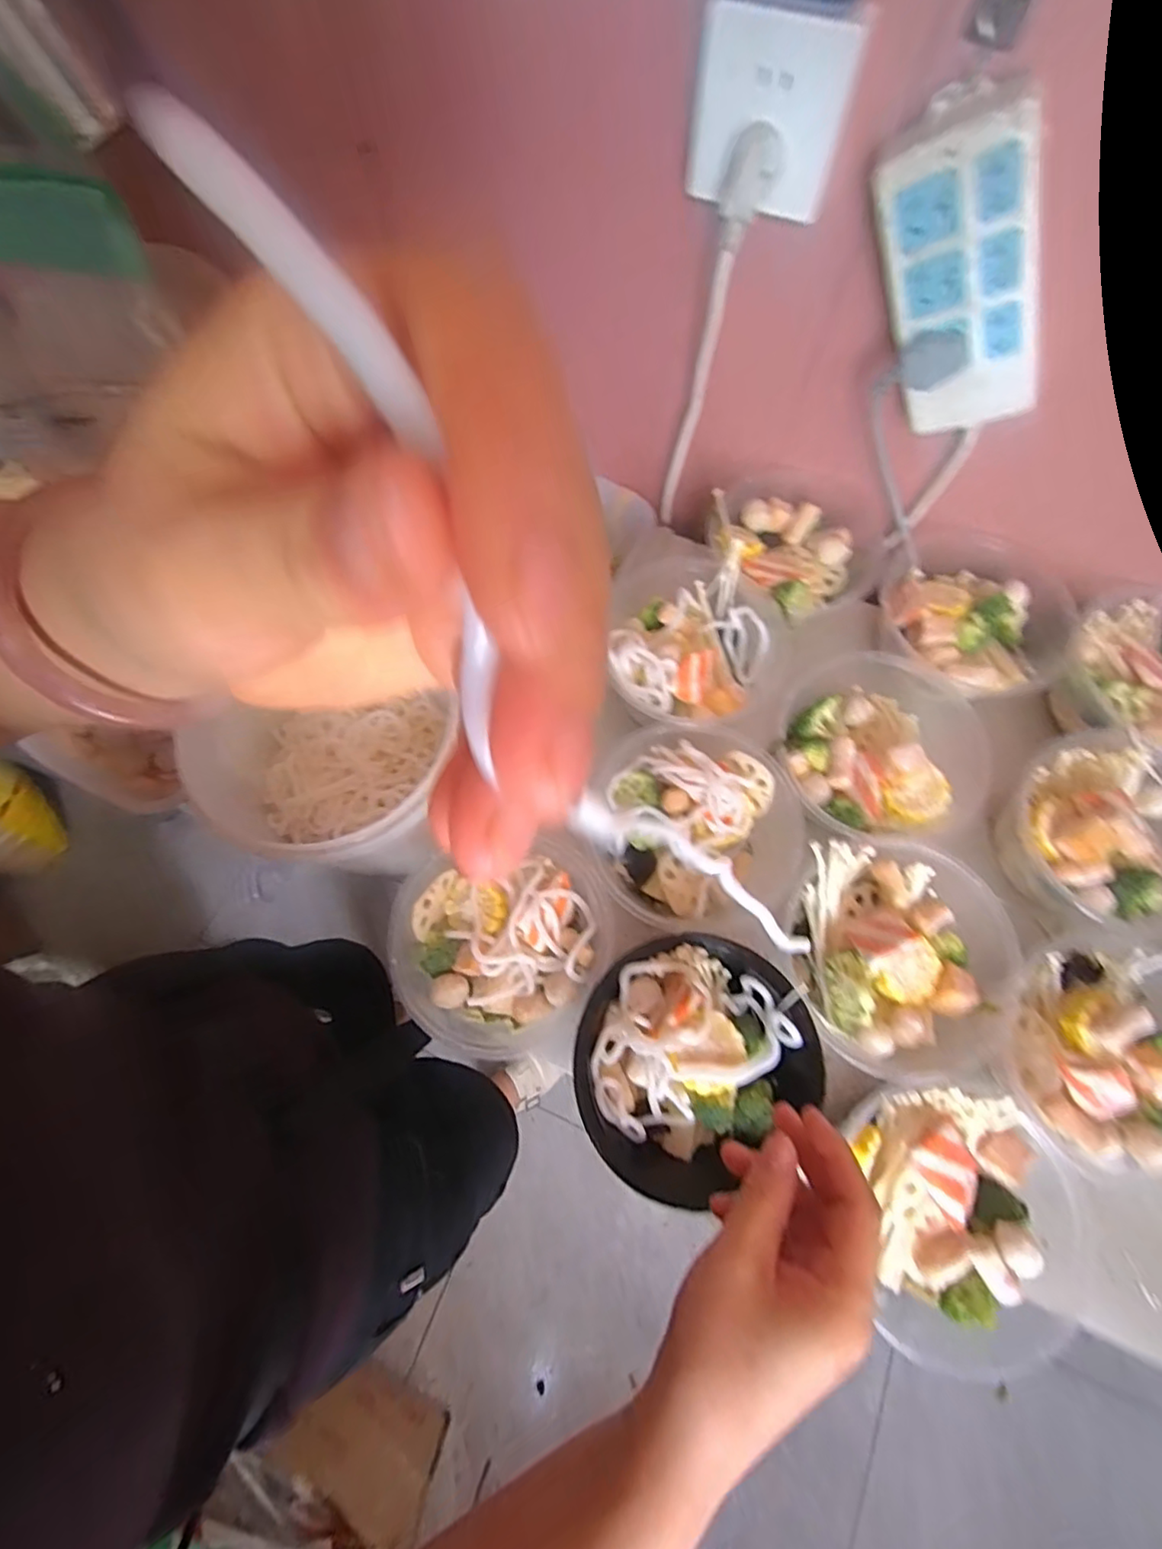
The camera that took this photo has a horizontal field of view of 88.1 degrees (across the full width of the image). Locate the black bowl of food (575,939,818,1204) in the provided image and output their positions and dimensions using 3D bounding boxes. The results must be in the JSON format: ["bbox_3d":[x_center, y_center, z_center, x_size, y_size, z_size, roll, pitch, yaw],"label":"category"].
[{"bbox_3d":[0.075,0.201,0.426,0.149,0.059,0.165,41,75,13],"label":"black bowl of food"}]

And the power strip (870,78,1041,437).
[{"bbox_3d":[0.250,-0.313,0.392,0.081,0.189,0.034,9,65,44],"label":"power strip"}]

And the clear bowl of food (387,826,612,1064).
[{"bbox_3d":[-0.056,0.133,0.458,0.155,0.051,0.145,0,70,-1],"label":"clear bowl of food"}]

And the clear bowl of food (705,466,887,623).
[{"bbox_3d":[0.195,-0.213,0.564,0.157,0.063,0.170,0,70,-1],"label":"clear bowl of food"}]

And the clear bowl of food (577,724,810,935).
[{"bbox_3d":[0.089,0.044,0.487,0.160,0.056,0.158,0,70,-1],"label":"clear bowl of food"}]

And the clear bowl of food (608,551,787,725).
[{"bbox_3d":[0.104,-0.113,0.530,0.151,0.048,0.154,0,70,-1],"label":"clear bowl of food"}]

